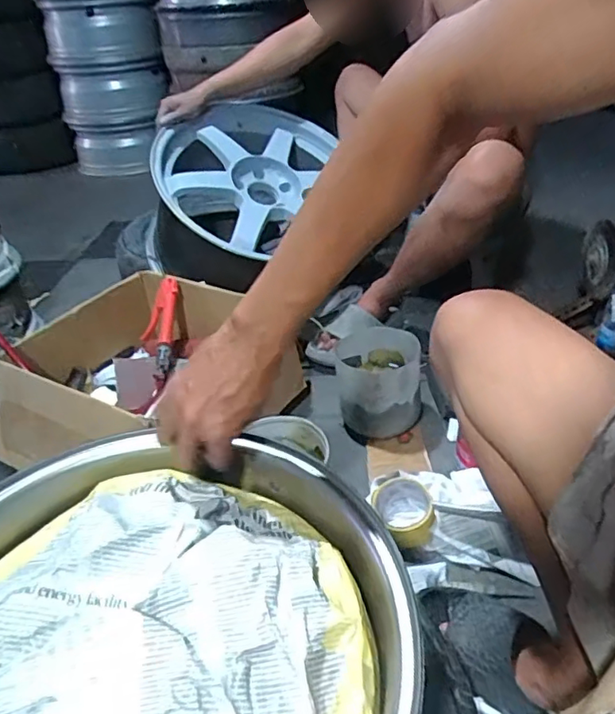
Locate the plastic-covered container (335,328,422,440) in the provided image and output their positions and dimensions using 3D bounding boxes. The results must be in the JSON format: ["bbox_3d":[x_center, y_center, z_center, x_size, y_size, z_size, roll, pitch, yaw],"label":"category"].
[{"bbox_3d":[0.129,0.050,1.000,0.143,0.149,0.146,-4,34,-1],"label":"plastic-covered container"}]

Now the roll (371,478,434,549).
[{"bbox_3d":[0.141,0.228,0.824,0.091,0.047,0.093,1,34,6],"label":"roll"}]

